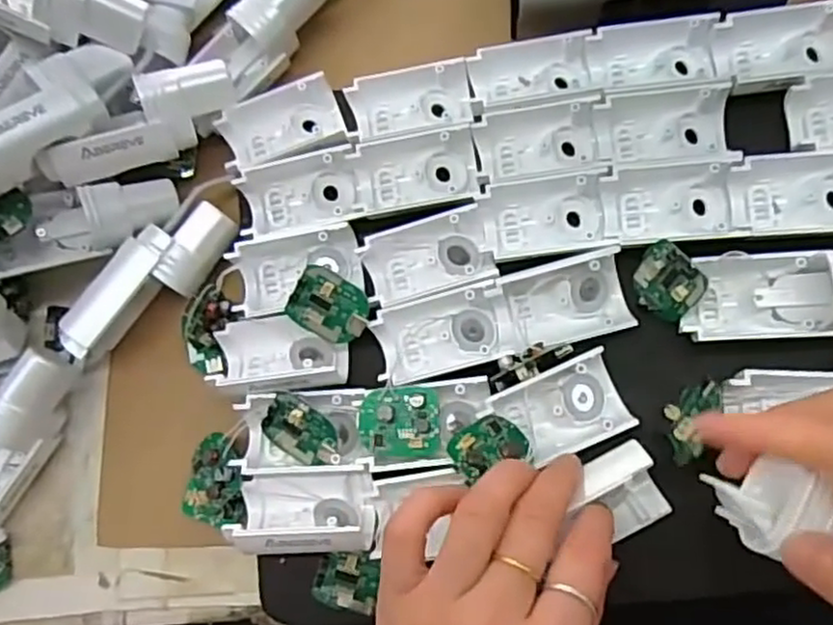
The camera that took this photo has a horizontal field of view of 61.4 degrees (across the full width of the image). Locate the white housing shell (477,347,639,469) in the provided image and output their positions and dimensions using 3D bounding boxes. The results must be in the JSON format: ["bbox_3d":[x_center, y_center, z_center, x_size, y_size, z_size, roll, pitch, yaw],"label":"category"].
[{"bbox_3d":[0.059,0.041,0.293,0.053,0.021,0.034,-24,76,3],"label":"white housing shell"}]

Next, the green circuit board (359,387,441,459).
[{"bbox_3d":[-0.007,0.046,0.293,0.033,0.006,0.029,0,78,8],"label":"green circuit board"}]

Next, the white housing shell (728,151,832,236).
[{"bbox_3d":[0.163,-0.049,0.293,0.057,0.016,0.034,-3,78,8],"label":"white housing shell"}]

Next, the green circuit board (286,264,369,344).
[{"bbox_3d":[-0.038,-0.002,0.304,0.034,0.006,0.027,31,102,-3],"label":"green circuit board"}]

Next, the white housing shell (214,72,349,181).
[{"bbox_3d":[-0.067,-0.091,0.341,0.058,0.020,0.034,-14,77,5],"label":"white housing shell"}]

